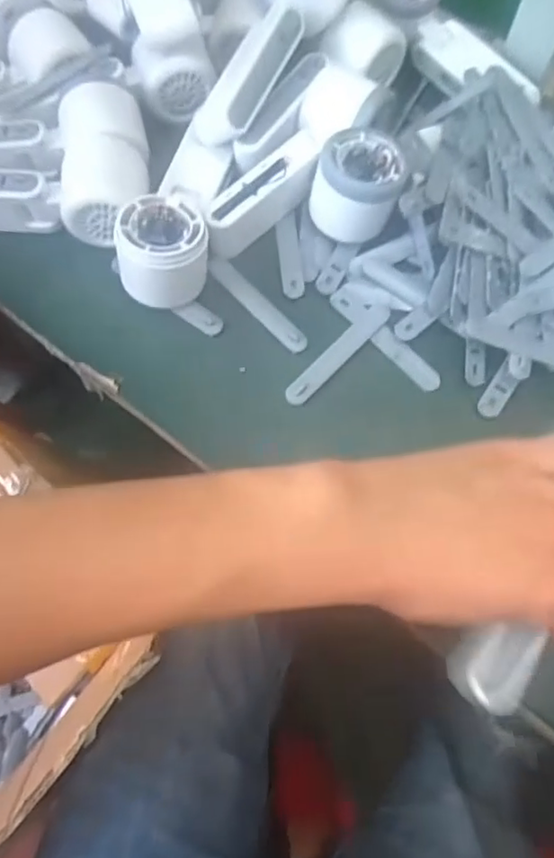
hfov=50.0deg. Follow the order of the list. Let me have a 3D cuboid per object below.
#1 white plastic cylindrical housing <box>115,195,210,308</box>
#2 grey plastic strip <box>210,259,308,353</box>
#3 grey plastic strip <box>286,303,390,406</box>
[{"bbox_3d":[-0.075,-0.119,0.396,0.059,0.051,0.064,12,70,3],"label":"white plastic cylindrical housing"},{"bbox_3d":[-0.014,-0.086,0.411,0.016,0.005,0.091,-40,75,-14],"label":"grey plastic strip"},{"bbox_3d":[0.042,-0.051,0.400,0.016,0.007,0.094,42,74,13],"label":"grey plastic strip"}]

